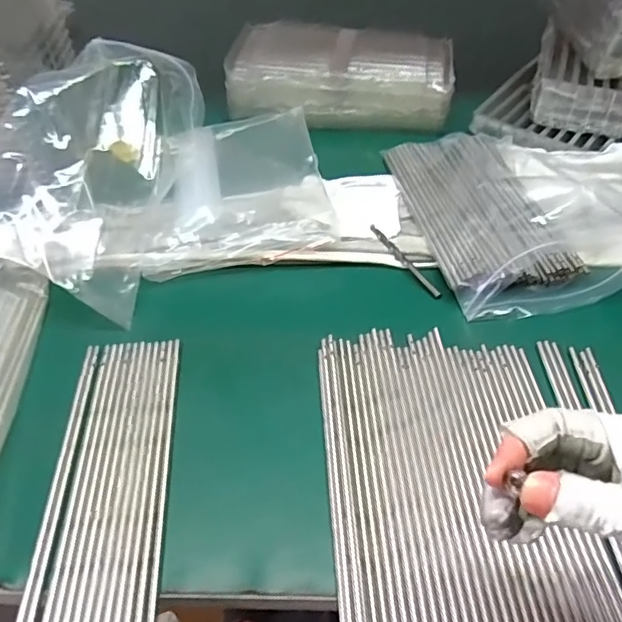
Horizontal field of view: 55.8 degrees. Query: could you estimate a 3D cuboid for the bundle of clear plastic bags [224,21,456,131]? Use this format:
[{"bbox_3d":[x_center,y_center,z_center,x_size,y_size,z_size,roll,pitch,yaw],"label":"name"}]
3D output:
[{"bbox_3d":[0.040,-0.316,0.762,0.275,0.055,0.155,5,48,4],"label":"bundle of clear plastic bags"}]

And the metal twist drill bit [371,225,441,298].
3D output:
[{"bbox_3d":[0.089,-0.050,0.572,0.009,0.009,0.104,-24,54,-22],"label":"metal twist drill bit"}]

